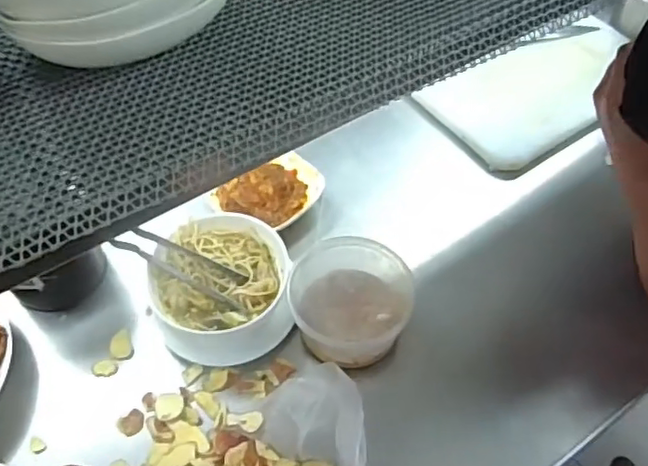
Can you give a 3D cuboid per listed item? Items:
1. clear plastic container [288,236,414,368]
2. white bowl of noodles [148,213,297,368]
[{"bbox_3d":[0.033,0.074,0.741,0.148,0.069,0.170,-2,54,-1],"label":"clear plastic container"},{"bbox_3d":[-0.126,0.067,0.744,0.163,0.069,0.170,0,54,1],"label":"white bowl of noodles"}]

